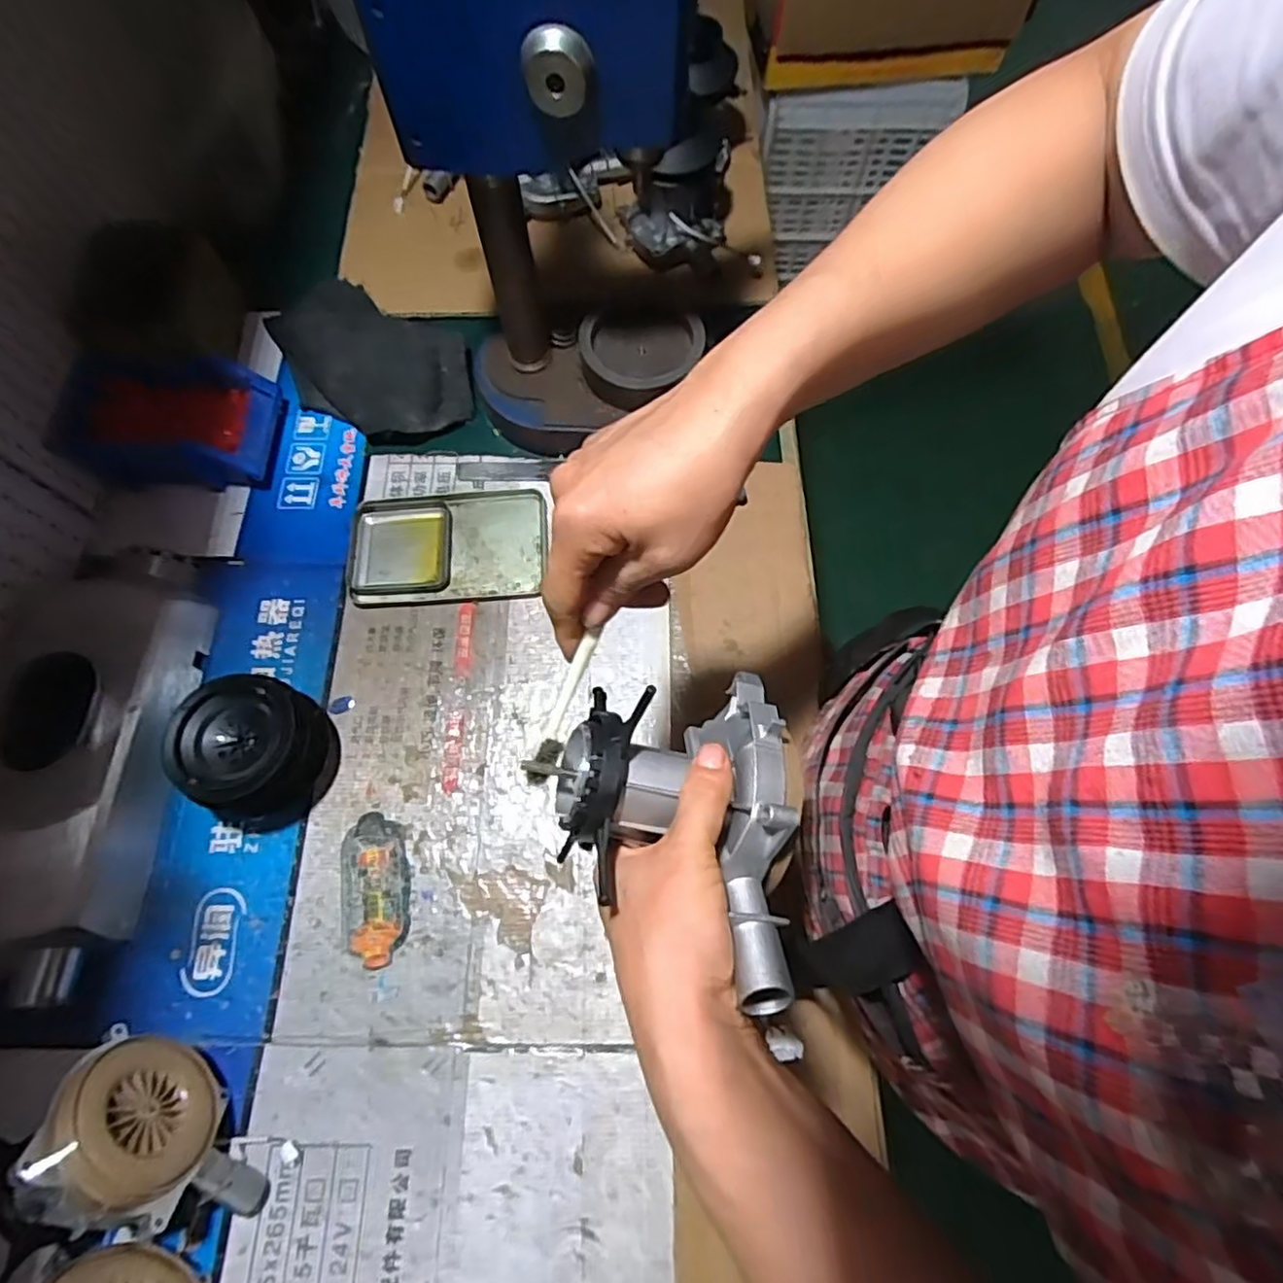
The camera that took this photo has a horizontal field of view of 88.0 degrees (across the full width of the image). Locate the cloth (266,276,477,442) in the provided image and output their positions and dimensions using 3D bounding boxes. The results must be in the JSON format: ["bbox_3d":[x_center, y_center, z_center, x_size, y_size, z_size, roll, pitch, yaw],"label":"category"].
[{"bbox_3d":[-0.287,-0.313,0.707,0.182,0.082,0.208,-26,70,-8],"label":"cloth"}]

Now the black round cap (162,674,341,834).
[{"bbox_3d":[-0.318,0.093,0.558,0.105,0.097,0.115,-6,71,-3],"label":"black round cap"}]

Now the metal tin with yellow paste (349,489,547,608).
[{"bbox_3d":[-0.191,-0.093,0.657,0.187,0.018,0.112,-6,69,-1],"label":"metal tin with yellow paste"}]

